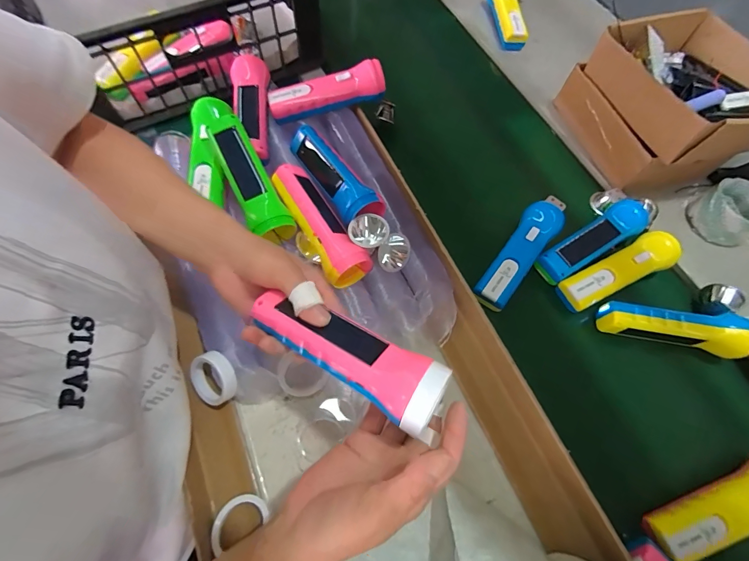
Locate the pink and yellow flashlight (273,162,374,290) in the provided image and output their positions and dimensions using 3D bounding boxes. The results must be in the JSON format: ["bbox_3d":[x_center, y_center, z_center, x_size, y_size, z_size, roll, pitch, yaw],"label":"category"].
[{"bbox_3d":[-0.062,-0.066,0.426,0.052,0.056,0.162,-27,70,-14],"label":"pink and yellow flashlight"}]

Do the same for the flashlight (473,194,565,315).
[{"bbox_3d":[0.185,-0.036,0.462,0.047,0.037,0.171,38,69,13],"label":"flashlight"}]

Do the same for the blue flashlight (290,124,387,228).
[{"bbox_3d":[-0.051,-0.127,0.444,0.044,0.046,0.161,-31,71,-15],"label":"blue flashlight"}]

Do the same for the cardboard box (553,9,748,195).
[{"bbox_3d":[0.436,-0.259,0.527,0.212,0.134,0.224,-11,67,-8],"label":"cardboard box"}]

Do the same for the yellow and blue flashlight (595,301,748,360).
[{"bbox_3d":[0.358,0.058,0.442,0.160,0.057,0.041,11,66,2],"label":"yellow and blue flashlight"}]

